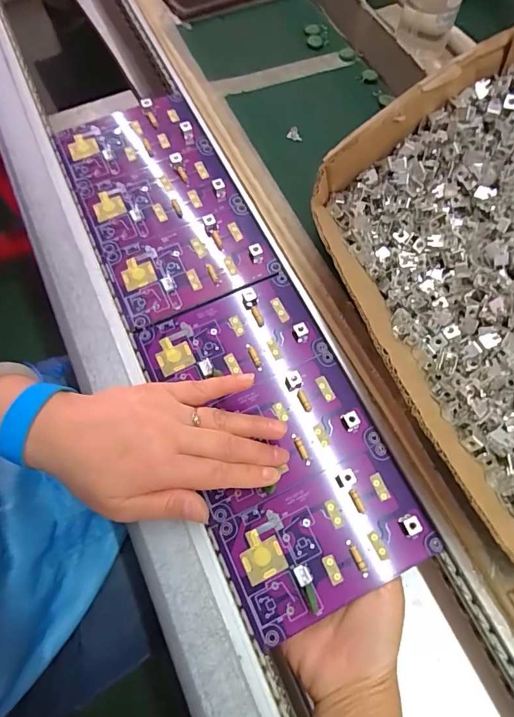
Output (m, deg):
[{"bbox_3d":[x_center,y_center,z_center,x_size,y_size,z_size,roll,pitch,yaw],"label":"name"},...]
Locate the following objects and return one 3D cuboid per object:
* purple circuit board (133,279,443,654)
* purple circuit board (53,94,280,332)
[{"bbox_3d":[0.012,0.059,0.322,0.138,0.008,0.248,-25,71,-9],"label":"purple circuit board"},{"bbox_3d":[-0.099,-0.157,0.409,0.140,0.013,0.256,-25,71,-9],"label":"purple circuit board"}]

